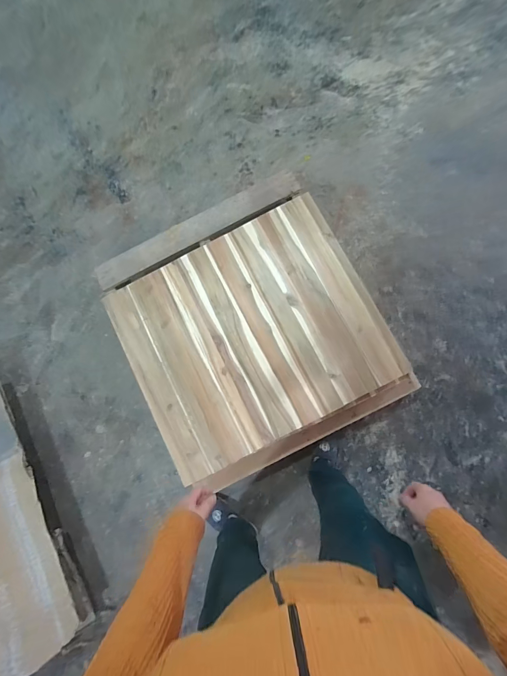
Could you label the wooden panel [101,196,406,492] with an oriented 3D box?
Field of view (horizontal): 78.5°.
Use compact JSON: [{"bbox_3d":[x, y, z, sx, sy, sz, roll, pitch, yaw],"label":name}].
[{"bbox_3d":[-0.016,-0.016,1.049,0.812,0.035,0.703,-27,81,3],"label":"wooden panel"}]

